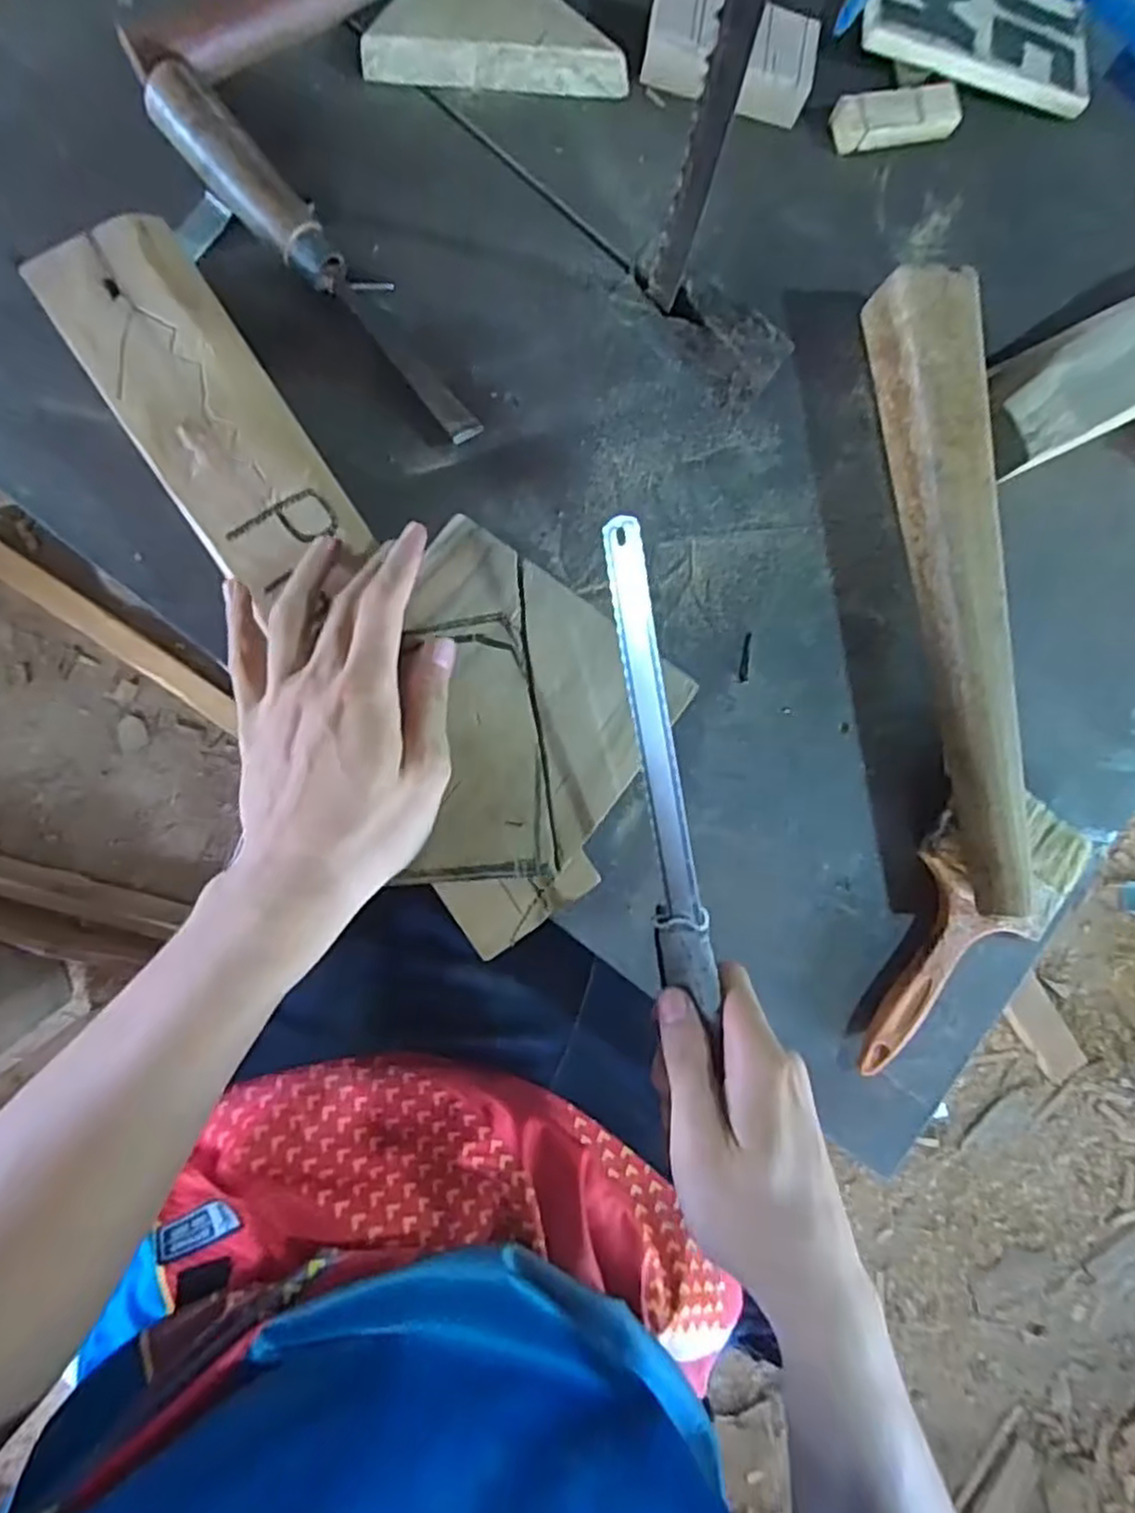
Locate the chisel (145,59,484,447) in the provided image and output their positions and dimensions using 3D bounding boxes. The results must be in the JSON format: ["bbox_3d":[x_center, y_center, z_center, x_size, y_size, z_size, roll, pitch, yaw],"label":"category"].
[{"bbox_3d":[-0.128,-0.260,0.387,0.035,0.025,0.227,-45,94,-8],"label":"chisel"}]

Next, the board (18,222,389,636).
[{"bbox_3d":[-0.175,-0.166,0.360,0.070,0.015,0.187,-35,95,-8],"label":"board"}]

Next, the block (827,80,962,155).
[{"bbox_3d":[0.200,-0.388,0.447,0.080,0.015,0.026,-17,90,-9],"label":"block"}]

